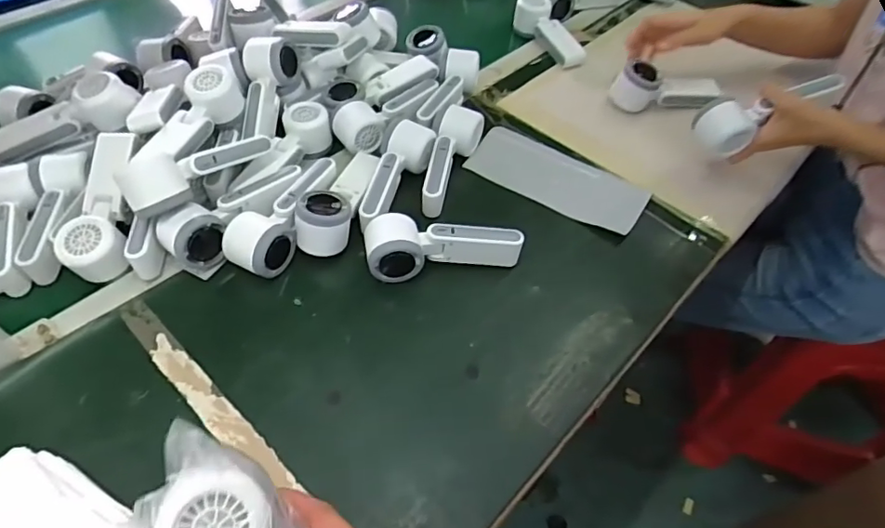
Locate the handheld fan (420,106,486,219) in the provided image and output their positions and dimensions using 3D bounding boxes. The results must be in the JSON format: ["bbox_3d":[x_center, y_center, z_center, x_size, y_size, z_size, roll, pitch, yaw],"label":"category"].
[{"bbox_3d":[0.010,-0.125,0.663,0.052,0.059,0.144,12,52,7],"label":"handheld fan"}]

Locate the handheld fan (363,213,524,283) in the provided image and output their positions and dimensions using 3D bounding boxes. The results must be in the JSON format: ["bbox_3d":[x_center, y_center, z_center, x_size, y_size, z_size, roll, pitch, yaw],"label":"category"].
[{"bbox_3d":[0.000,-0.022,0.583,0.165,0.050,0.065,-8,53,-10],"label":"handheld fan"}]

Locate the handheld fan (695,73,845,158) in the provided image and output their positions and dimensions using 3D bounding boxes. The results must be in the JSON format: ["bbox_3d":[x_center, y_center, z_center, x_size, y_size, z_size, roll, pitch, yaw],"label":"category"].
[{"bbox_3d":[0.388,-0.181,0.647,0.164,0.066,0.058,-20,57,0],"label":"handheld fan"}]

